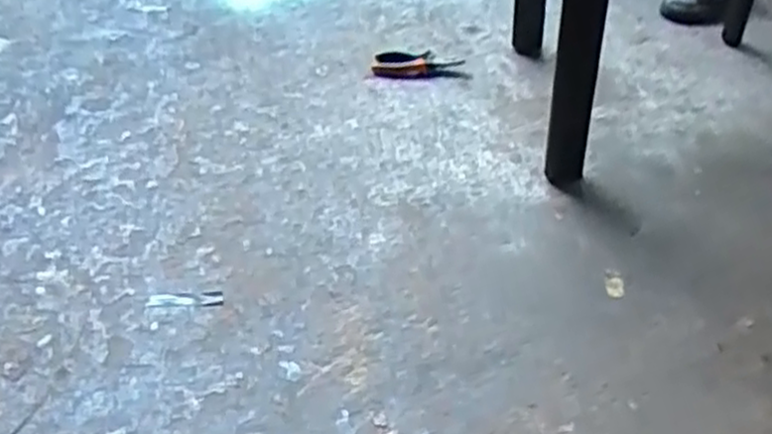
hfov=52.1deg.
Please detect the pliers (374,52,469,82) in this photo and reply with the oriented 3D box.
[{"bbox_3d":[0.059,-0.262,1.361,0.166,0.023,0.072,0,44,5],"label":"pliers"}]

